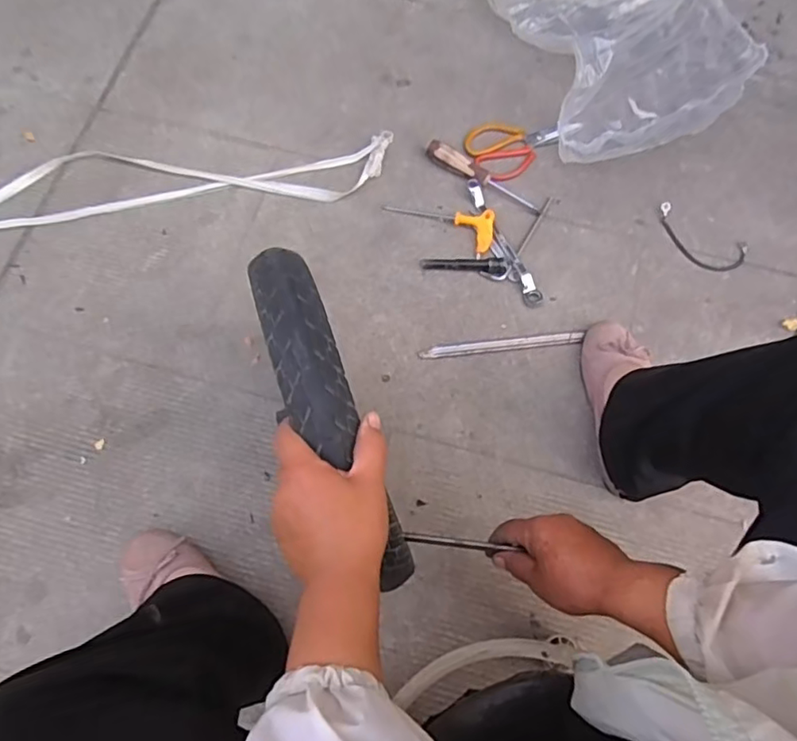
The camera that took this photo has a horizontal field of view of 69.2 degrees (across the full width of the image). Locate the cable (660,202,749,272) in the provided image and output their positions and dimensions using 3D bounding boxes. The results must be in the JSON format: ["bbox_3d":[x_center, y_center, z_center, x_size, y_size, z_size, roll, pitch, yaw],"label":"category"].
[{"bbox_3d":[0.463,-0.200,0.892,0.146,0.015,0.071,30,72,9],"label":"cable"}]

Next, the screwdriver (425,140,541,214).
[{"bbox_3d":[0.134,-0.305,0.906,0.199,0.027,0.032,29,71,9],"label":"screwdriver"}]

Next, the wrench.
[{"bbox_3d":[0.160,-0.197,0.875,0.027,0.018,0.226,-20,71,-9],"label":"wrench"}]

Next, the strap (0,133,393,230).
[{"bbox_3d":[-0.469,-0.265,0.872,0.916,0.020,0.173,-13,70,-6],"label":"strap"}]

